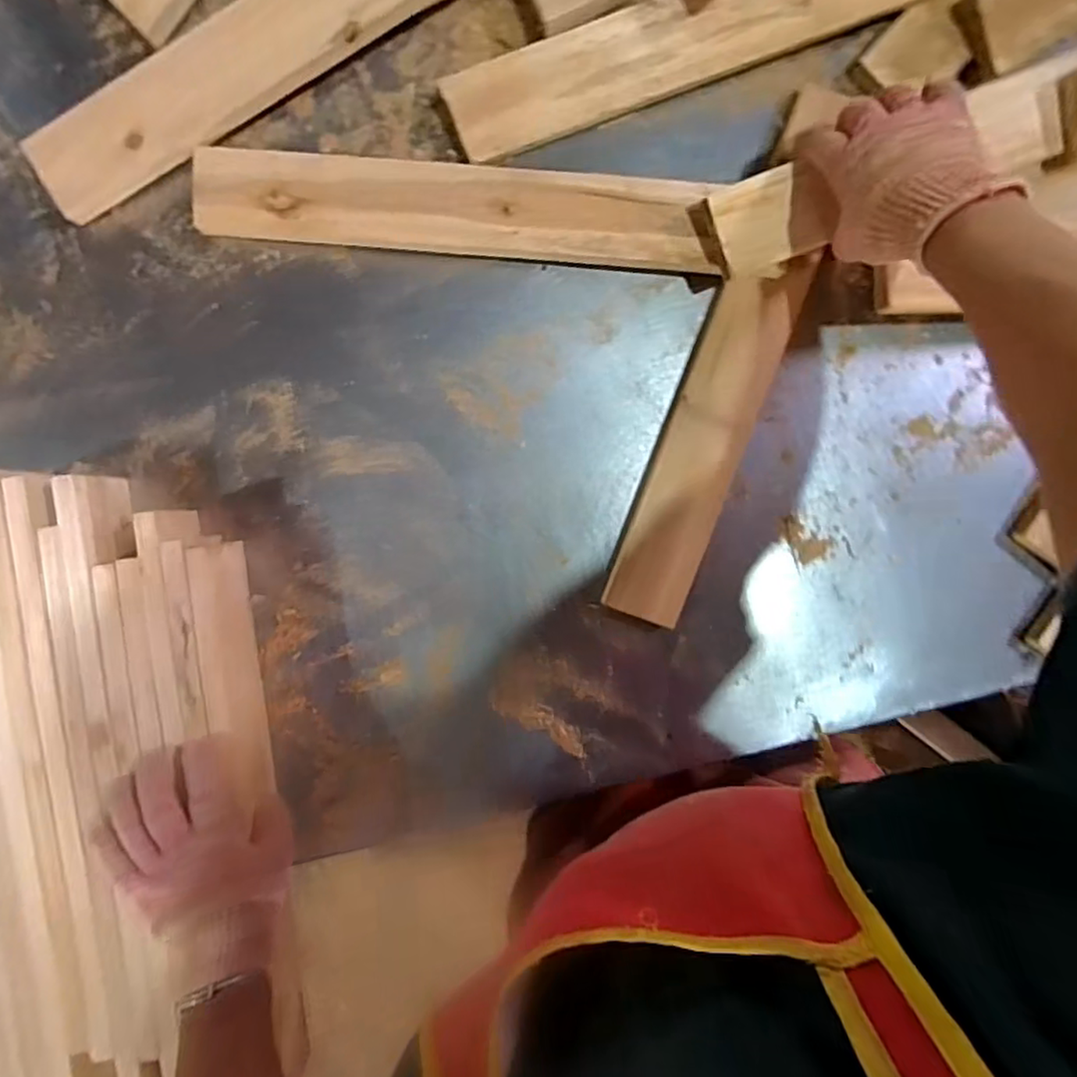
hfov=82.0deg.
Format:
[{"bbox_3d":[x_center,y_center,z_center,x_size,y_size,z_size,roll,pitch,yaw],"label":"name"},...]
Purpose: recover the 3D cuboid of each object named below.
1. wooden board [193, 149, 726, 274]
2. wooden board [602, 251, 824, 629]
[{"bbox_3d":[-0.074,-0.287,0.536,0.433,0.018,0.076,4,96,0],"label":"wooden board"},{"bbox_3d":[0.153,-0.091,0.564,0.076,0.025,0.344,21,93,-3],"label":"wooden board"}]

